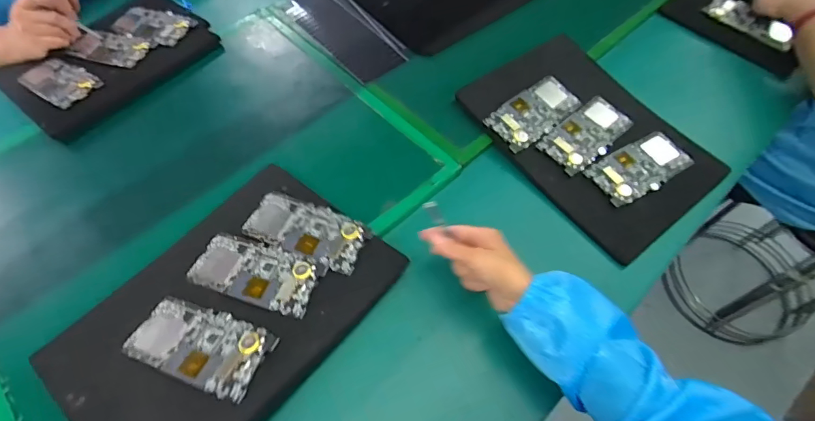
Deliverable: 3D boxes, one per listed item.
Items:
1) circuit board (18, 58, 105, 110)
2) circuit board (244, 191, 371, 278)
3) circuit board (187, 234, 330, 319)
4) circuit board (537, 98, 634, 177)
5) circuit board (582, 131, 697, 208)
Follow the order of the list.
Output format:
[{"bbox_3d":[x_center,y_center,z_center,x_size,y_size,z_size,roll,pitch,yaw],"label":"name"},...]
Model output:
[{"bbox_3d":[-0.556,-0.207,0.694,0.145,0.008,0.074,30,63,16],"label":"circuit board"},{"bbox_3d":[-0.128,0.024,0.551,0.155,0.007,0.080,25,60,18],"label":"circuit board"},{"bbox_3d":[-0.180,0.070,0.513,0.154,0.007,0.071,18,61,9],"label":"circuit board"},{"bbox_3d":[0.268,-0.113,0.653,0.145,0.015,0.075,-37,67,-21],"label":"circuit board"},{"bbox_3d":[0.335,-0.067,0.626,0.145,0.010,0.074,-28,64,-17],"label":"circuit board"}]

